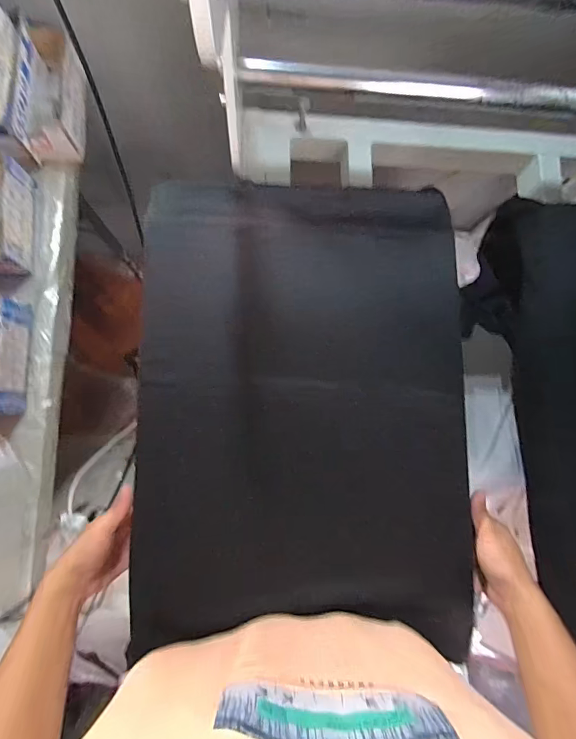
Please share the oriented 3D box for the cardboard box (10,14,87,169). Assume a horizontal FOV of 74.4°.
[{"bbox_3d":[-0.349,-0.412,0.566,0.077,0.070,0.188,1,83,-6],"label":"cardboard box"}]

